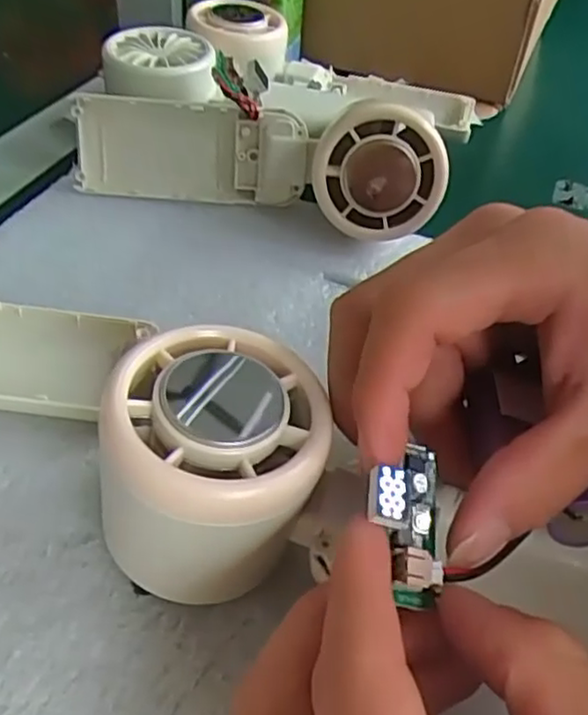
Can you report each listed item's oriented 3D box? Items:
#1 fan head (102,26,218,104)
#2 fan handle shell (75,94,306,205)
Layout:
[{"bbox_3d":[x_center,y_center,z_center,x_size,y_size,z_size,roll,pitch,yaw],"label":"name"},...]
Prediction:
[{"bbox_3d":[-0.067,-0.143,0.335,0.052,0.019,0.052,-3,46,-11],"label":"fan head"},{"bbox_3d":[-0.047,-0.092,0.307,0.103,0.041,0.017,7,45,0],"label":"fan handle shell"}]

